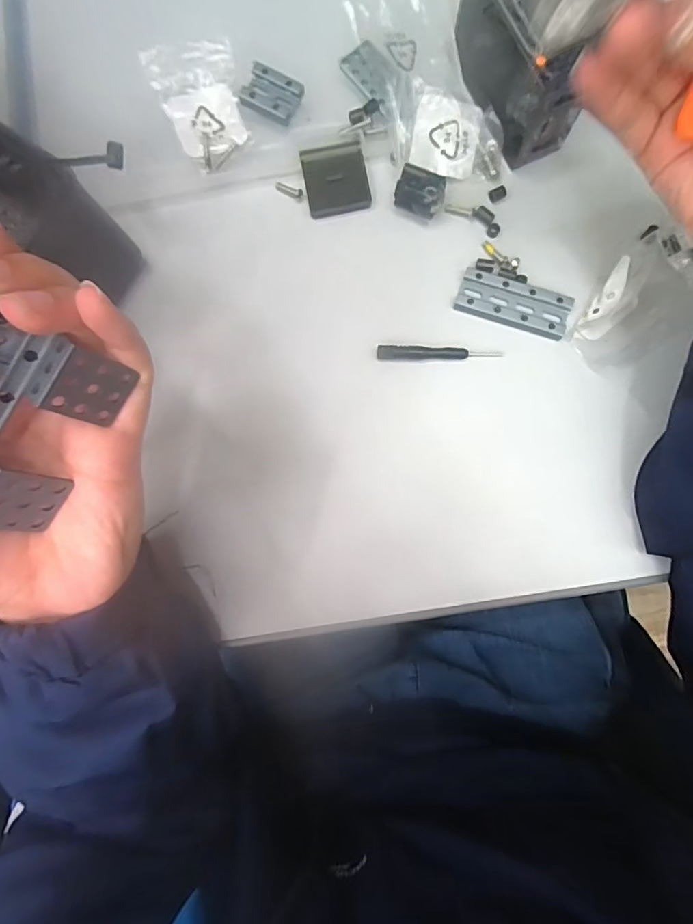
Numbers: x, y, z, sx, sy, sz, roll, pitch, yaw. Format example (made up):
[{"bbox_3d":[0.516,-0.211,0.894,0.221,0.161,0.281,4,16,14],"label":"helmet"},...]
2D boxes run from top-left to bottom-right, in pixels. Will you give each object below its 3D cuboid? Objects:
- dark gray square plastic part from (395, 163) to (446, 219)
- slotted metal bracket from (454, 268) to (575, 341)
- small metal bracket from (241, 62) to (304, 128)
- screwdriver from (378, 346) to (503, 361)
[{"bbox_3d":[0.043,-0.156,0.276,0.027,0.018,0.018,30,85,5],"label":"dark gray square plastic part"},{"bbox_3d":[0.097,-0.092,0.274,0.064,0.006,0.026,19,84,4],"label":"slotted metal bracket"},{"bbox_3d":[-0.045,-0.221,0.283,0.032,0.006,0.027,27,85,5],"label":"small metal bracket"},{"bbox_3d":[0.054,-0.063,0.273,0.071,0.006,0.008,0,83,2],"label":"screwdriver"}]

